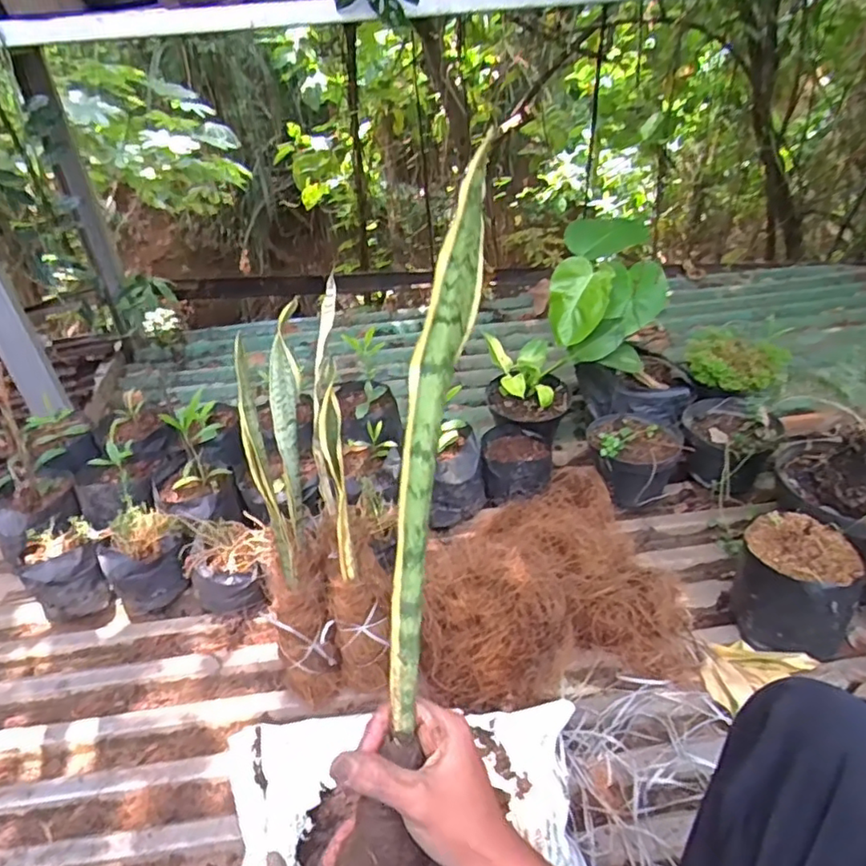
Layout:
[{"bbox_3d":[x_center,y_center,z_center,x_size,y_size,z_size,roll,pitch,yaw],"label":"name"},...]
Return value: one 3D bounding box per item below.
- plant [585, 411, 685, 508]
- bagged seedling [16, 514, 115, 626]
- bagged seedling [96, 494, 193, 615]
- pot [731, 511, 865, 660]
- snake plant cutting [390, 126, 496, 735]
[{"bbox_3d":[0.385,0.048,1.197,0.169,0.129,0.198,6,40,8],"label":"plant"},{"bbox_3d":[-0.620,0.248,1.064,0.120,0.162,0.101,-22,44,-24],"label":"bagged seedling"},{"bbox_3d":[-0.503,0.216,1.087,0.129,0.132,0.155,-22,44,-24],"label":"bagged seedling"},{"bbox_3d":[0.535,0.232,0.926,0.158,0.159,0.148,-1,39,1],"label":"pot"},{"bbox_3d":[-0.001,0.012,0.400,0.029,0.372,0.034,8,6,10],"label":"snake plant cutting"}]

